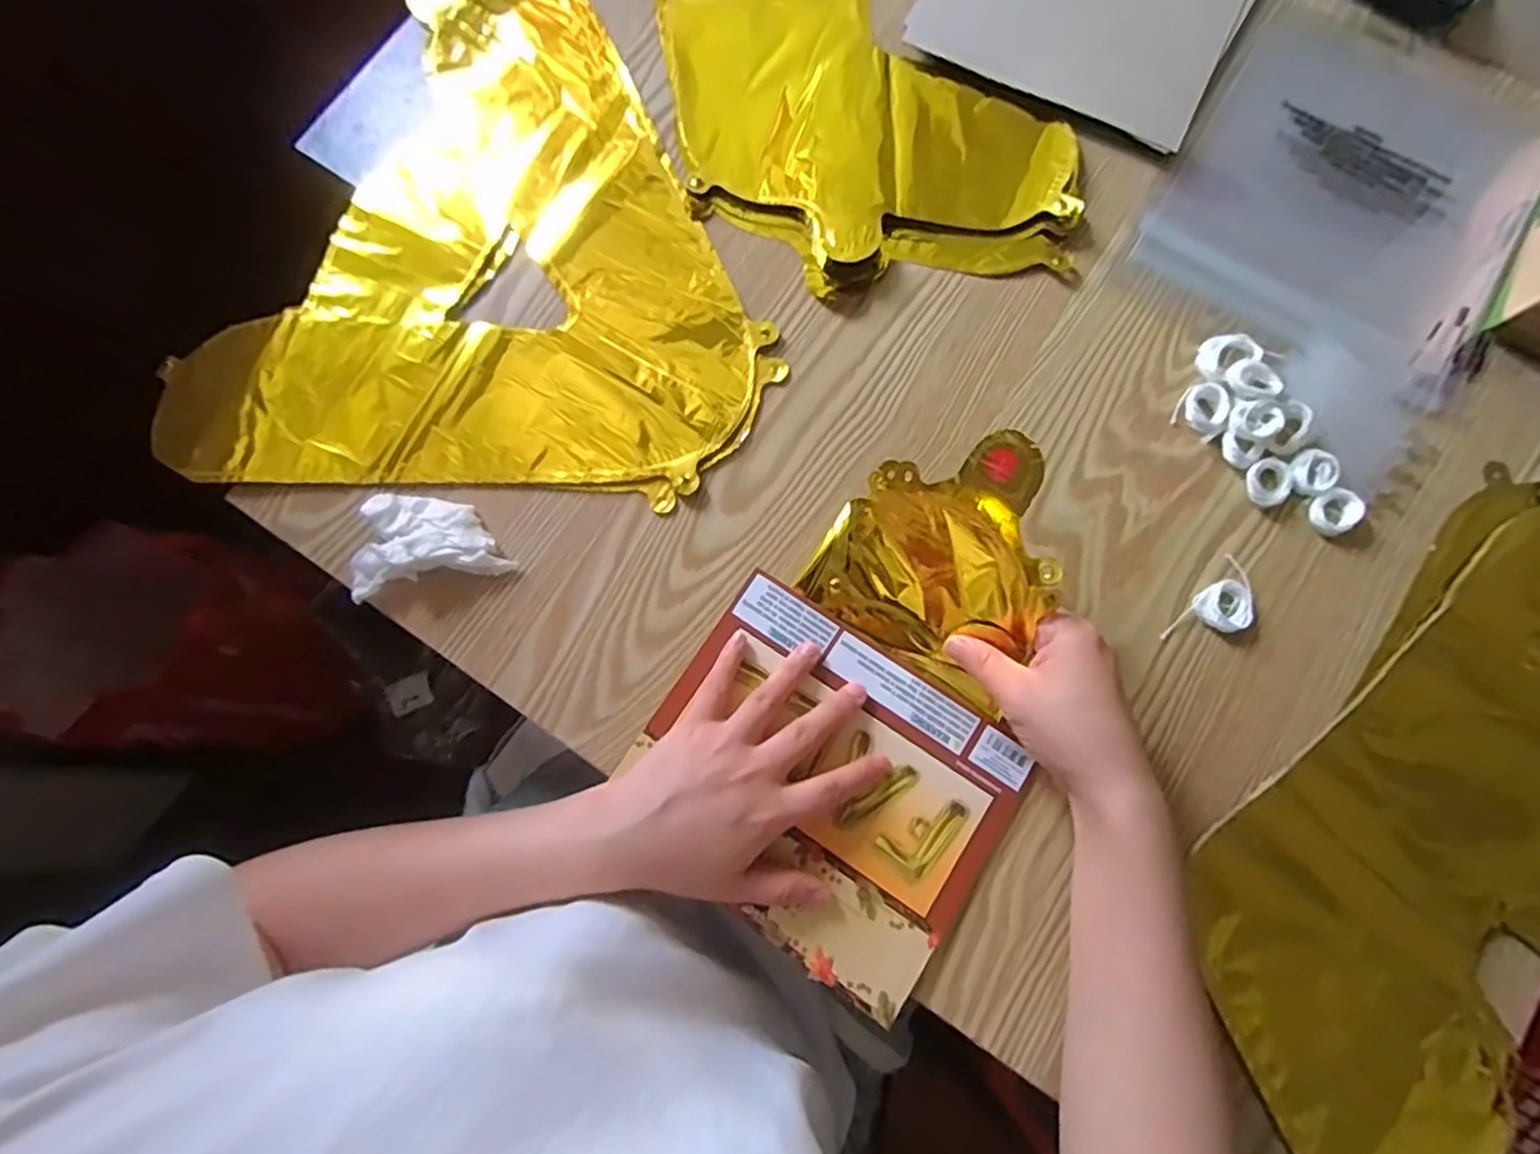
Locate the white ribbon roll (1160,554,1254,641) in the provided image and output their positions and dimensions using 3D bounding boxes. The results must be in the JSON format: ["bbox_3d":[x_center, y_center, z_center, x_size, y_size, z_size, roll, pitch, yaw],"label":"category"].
[{"bbox_3d":[0.254,0.020,0.402,0.030,0.009,0.063,42,83,7],"label":"white ribbon roll"}]

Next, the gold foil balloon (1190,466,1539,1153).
[{"bbox_3d":[0.388,0.124,0.381,0.194,0.006,0.424,42,83,7],"label":"gold foil balloon"}]

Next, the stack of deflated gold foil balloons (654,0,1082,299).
[{"bbox_3d":[0.038,-0.393,0.479,0.225,0.010,0.435,-13,80,-2],"label":"stack of deflated gold foil balloons"}]

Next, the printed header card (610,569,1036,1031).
[{"bbox_3d":[0.028,0.114,0.395,0.194,0.009,0.163,34,82,6],"label":"printed header card"}]

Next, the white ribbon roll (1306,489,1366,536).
[{"bbox_3d":[0.326,-0.037,0.409,0.026,0.010,0.025,0,80,1],"label":"white ribbon roll"}]

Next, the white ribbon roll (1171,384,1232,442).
[{"bbox_3d":[0.258,-0.100,0.423,0.027,0.007,0.032,40,82,7],"label":"white ribbon roll"}]

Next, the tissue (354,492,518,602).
[{"bbox_3d":[-0.198,-0.024,0.408,0.086,0.021,0.056,-11,80,-1],"label":"tissue"}]

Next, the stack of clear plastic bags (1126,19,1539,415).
[{"bbox_3d":[0.376,-0.248,0.453,0.206,0.009,0.231,32,81,6],"label":"stack of clear plastic bags"}]

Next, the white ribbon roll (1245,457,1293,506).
[{"bbox_3d":[0.290,-0.056,0.415,0.030,0.008,0.026,-30,81,-5],"label":"white ribbon roll"}]

